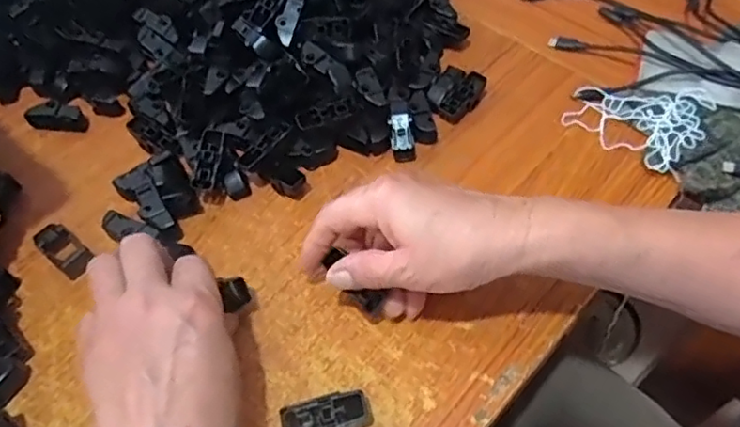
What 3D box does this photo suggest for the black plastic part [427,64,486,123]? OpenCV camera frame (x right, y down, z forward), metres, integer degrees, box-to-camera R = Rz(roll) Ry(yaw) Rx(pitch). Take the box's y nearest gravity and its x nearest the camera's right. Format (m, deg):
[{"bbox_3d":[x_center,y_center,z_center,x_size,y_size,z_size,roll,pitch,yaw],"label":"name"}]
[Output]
[{"bbox_3d":[0.069,-0.097,0.496,0.038,0.023,0.042,32,62,21],"label":"black plastic part"}]

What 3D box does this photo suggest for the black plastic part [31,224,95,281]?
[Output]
[{"bbox_3d":[-0.215,0.024,0.426,0.040,0.017,0.023,32,62,21],"label":"black plastic part"}]

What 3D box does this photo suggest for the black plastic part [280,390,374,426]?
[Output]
[{"bbox_3d":[-0.024,0.121,0.354,0.052,0.021,0.024,-13,56,-7],"label":"black plastic part"}]

